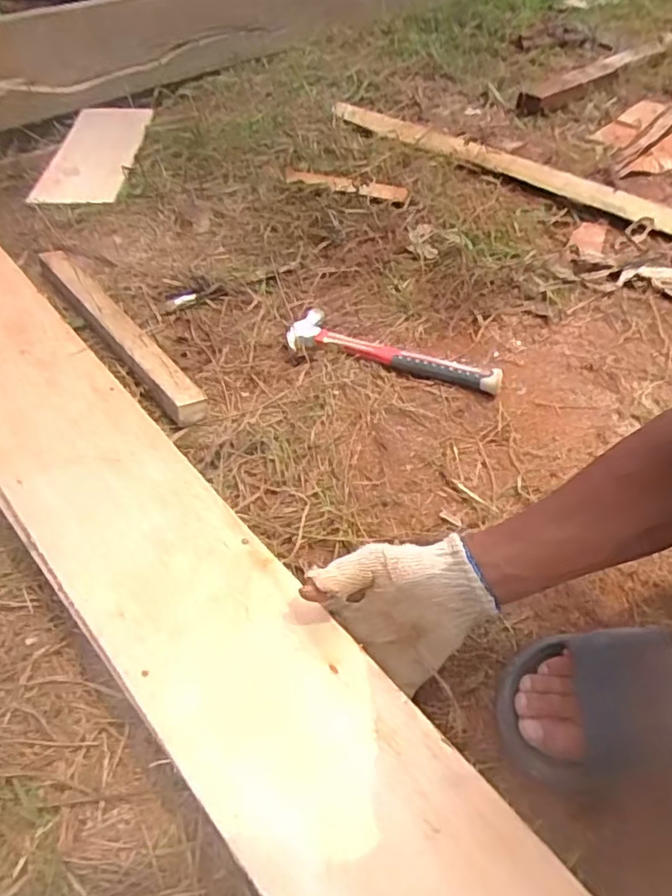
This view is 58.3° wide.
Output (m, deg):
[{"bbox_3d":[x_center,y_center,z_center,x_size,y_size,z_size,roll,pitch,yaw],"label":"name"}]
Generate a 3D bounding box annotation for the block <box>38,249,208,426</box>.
[{"bbox_3d":[-0.273,-0.152,0.746,0.047,0.028,0.360,-32,59,-27],"label":"block"}]

